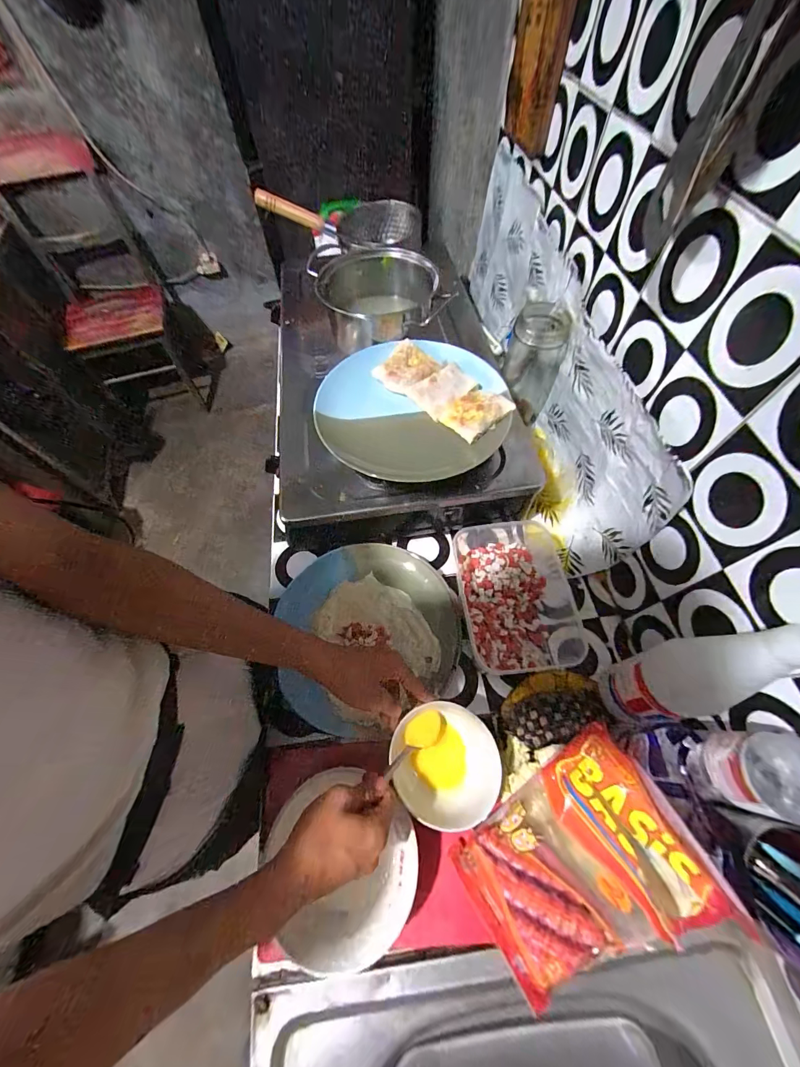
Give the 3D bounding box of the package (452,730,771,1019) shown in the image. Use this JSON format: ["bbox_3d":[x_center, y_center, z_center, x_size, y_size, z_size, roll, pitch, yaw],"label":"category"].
[{"bbox_3d":[0.157,0.306,0.330,0.218,0.045,0.146,-43,60,15],"label":"package"}]

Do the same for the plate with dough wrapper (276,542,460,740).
[{"bbox_3d":[-0.040,0.130,0.504,0.247,0.031,0.249,-1,61,2],"label":"plate with dough wrapper"}]

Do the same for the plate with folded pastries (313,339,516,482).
[{"bbox_3d":[0.018,-0.173,0.498,0.255,0.028,0.242,-1,61,2],"label":"plate with folded pastries"}]

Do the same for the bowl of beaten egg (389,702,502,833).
[{"bbox_3d":[0.049,0.265,0.410,0.112,0.058,0.122,-1,61,2],"label":"bowl of beaten egg"}]

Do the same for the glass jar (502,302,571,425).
[{"bbox_3d":[0.221,-0.281,0.609,0.085,0.182,0.083,14,63,10],"label":"glass jar"}]

